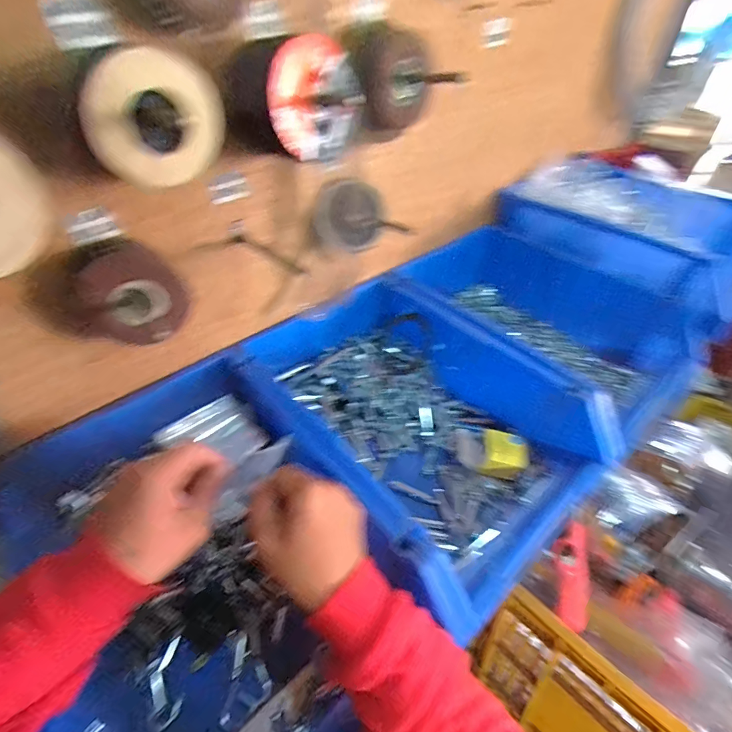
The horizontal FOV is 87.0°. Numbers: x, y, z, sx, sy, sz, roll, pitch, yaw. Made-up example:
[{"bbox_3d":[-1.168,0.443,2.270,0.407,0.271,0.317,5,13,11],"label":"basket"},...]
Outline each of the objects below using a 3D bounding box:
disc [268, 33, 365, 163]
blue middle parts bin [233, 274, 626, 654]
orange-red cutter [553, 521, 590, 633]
[{"bbox_3d":[-0.044,-0.249,0.365,0.013,0.096,0.106,25,72,38],"label":"disc"},{"bbox_3d":[0.068,0.079,0.554,0.318,0.157,0.432,-28,50,-24],"label":"blue middle parts bin"},{"bbox_3d":[0.319,0.323,0.601,0.041,0.034,0.146,10,68,12],"label":"orange-red cutter"}]

